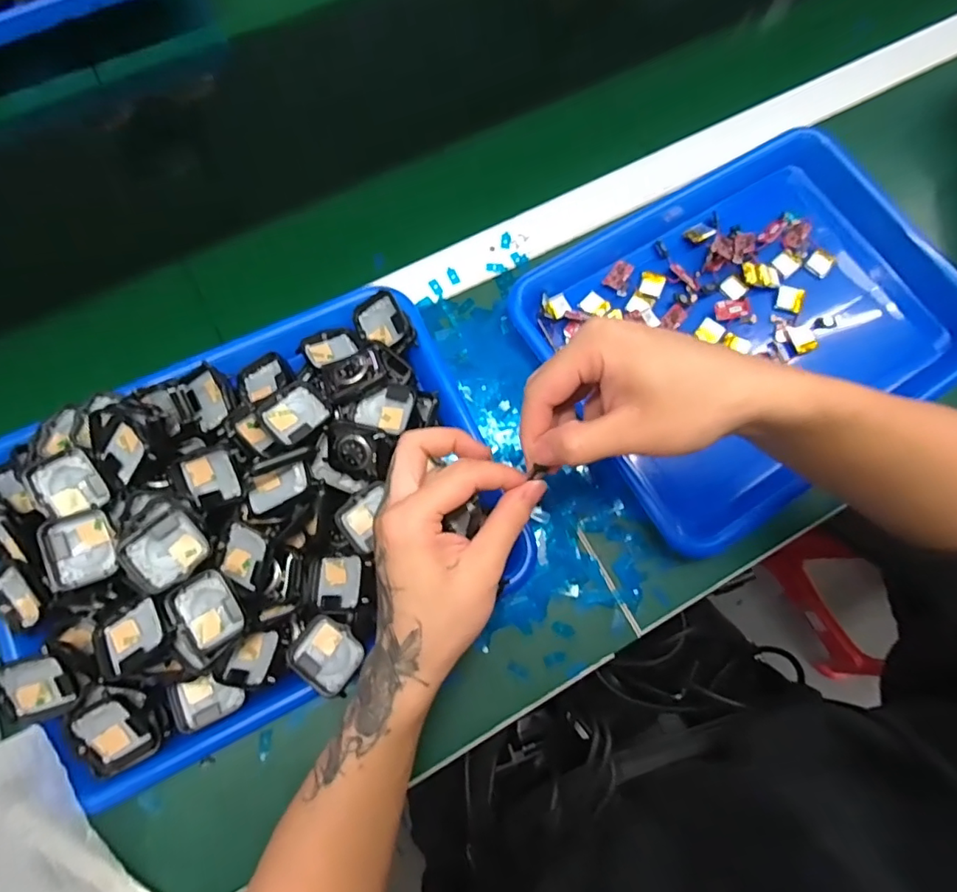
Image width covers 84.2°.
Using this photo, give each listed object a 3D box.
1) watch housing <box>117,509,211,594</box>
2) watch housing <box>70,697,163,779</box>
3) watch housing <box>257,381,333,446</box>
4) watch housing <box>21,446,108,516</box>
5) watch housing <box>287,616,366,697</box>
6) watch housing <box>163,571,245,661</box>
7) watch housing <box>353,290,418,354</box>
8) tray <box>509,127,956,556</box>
[{"bbox_3d":[-0.186,0.061,0.315,0.040,0.012,0.038,-43,94,-17],"label":"watch housing"},{"bbox_3d":[-0.223,0.176,0.327,0.038,0.013,0.048,-34,108,-10],"label":"watch housing"},{"bbox_3d":[-0.124,-0.023,0.358,0.034,0.010,0.040,42,78,9],"label":"watch housing"},{"bbox_3d":[-0.263,0.024,0.340,0.036,0.005,0.041,-33,96,-18],"label":"watch housing"},{"bbox_3d":[-0.095,0.131,0.333,0.044,0.012,0.037,40,77,8],"label":"watch housing"},{"bbox_3d":[-0.162,0.099,0.316,0.036,0.009,0.044,-30,78,-9],"label":"watch housing"},{"bbox_3d":[-0.071,-0.091,0.397,0.033,0.019,0.049,-32,78,-9],"label":"watch housing"},{"bbox_3d":[0.222,-0.103,0.433,0.336,0.032,0.265,-32,78,-9],"label":"tray"}]

